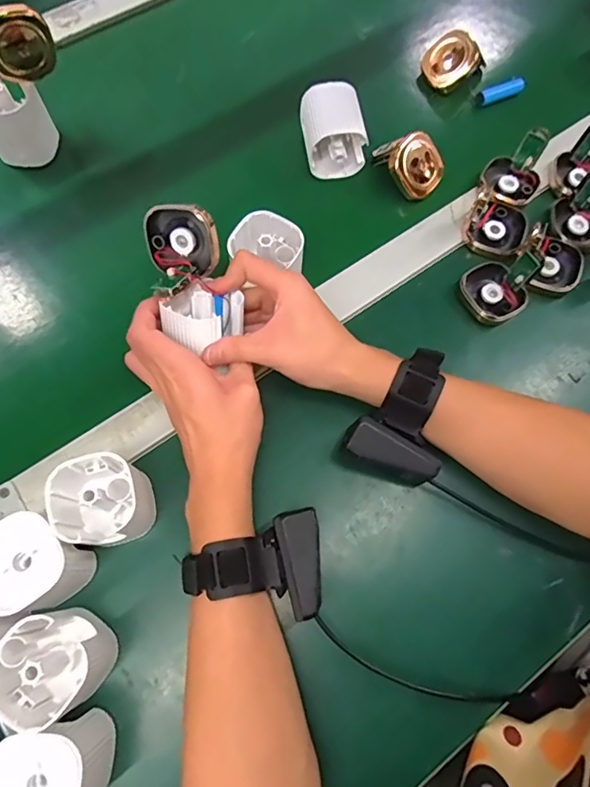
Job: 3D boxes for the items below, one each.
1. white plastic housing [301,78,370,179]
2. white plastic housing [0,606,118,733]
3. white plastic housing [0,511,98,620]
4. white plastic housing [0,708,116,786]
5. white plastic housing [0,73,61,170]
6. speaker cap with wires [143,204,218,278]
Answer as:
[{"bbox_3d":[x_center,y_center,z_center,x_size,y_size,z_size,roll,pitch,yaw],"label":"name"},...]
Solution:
[{"bbox_3d":[0.036,-0.249,0.485,0.054,0.061,0.065,-7,72,-4],"label":"white plastic housing"},{"bbox_3d":[-0.150,0.171,0.319,0.058,0.068,0.057,-40,77,-13],"label":"white plastic housing"},{"bbox_3d":[-0.172,0.112,0.336,0.053,0.067,0.054,-40,77,-13],"label":"white plastic housing"},{"bbox_3d":[-0.145,0.224,0.297,0.054,0.060,0.055,-7,72,-4],"label":"white plastic housing"},{"bbox_3d":[-0.261,-0.253,0.465,0.052,0.066,0.050,0,71,-1],"label":"white plastic housing"},{"bbox_3d":[-0.084,-0.112,0.370,0.054,0.049,0.022,0,30,2],"label":"speaker cap with wires"}]

